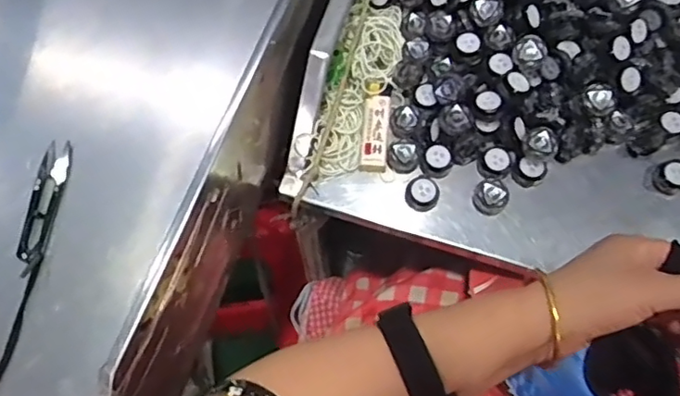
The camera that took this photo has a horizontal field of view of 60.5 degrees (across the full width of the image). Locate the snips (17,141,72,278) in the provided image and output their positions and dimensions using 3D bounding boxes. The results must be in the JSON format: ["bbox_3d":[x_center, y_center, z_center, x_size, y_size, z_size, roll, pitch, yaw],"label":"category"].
[{"bbox_3d":[-0.239,0.004,0.471,0.024,0.006,0.116,1,70,0],"label":"snips"}]

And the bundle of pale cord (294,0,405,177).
[{"bbox_3d":[0.015,-0.104,0.523,0.052,0.026,0.175,20,71,7],"label":"bundle of pale cord"}]

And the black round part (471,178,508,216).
[{"bbox_3d":[0.126,-0.001,0.485,0.027,0.013,0.029,0,70,0],"label":"black round part"}]

